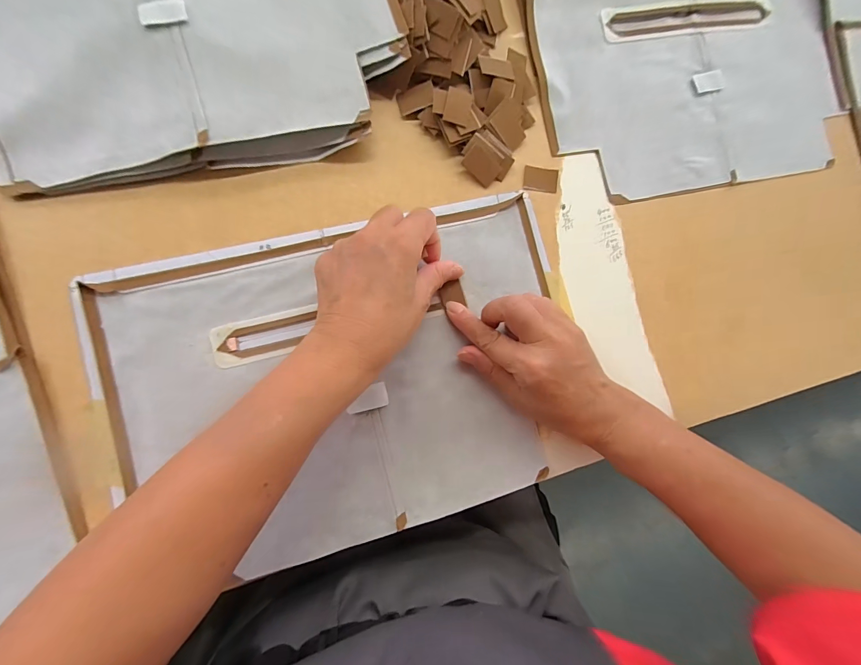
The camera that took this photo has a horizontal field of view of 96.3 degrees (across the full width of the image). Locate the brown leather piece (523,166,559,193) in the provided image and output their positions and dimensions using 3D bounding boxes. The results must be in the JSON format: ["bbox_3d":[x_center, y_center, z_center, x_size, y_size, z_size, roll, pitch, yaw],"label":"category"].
[{"bbox_3d":[0.100,-0.139,0.350,0.031,0.004,0.022,7,86,-9],"label":"brown leather piece"}]

